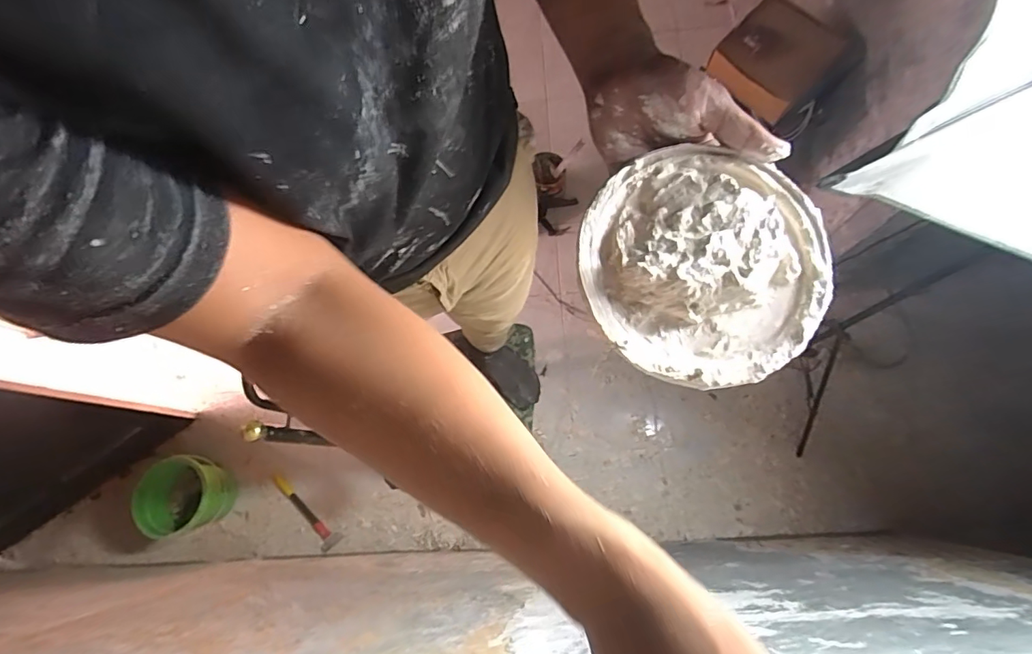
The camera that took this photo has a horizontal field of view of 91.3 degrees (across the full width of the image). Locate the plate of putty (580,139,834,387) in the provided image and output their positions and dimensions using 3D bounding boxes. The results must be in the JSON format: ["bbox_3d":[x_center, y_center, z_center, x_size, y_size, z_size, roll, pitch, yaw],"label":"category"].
[{"bbox_3d":[0.135,-0.046,0.368,0.171,0.040,0.168,-1,69,2],"label":"plate of putty"}]

